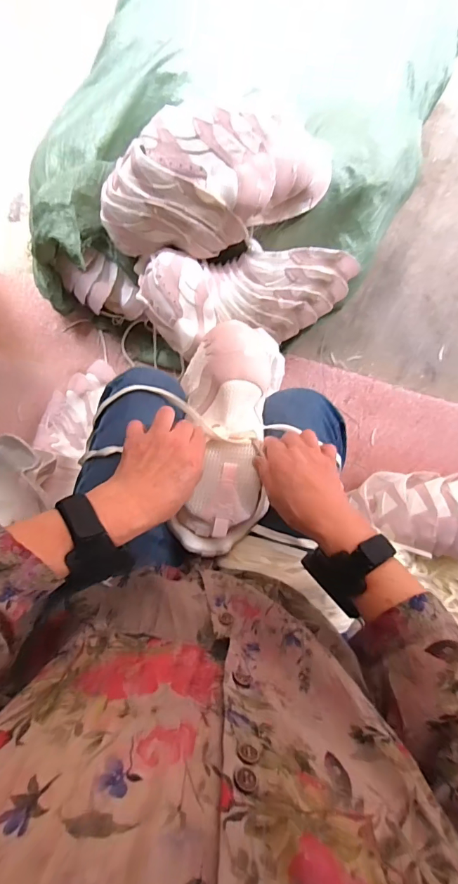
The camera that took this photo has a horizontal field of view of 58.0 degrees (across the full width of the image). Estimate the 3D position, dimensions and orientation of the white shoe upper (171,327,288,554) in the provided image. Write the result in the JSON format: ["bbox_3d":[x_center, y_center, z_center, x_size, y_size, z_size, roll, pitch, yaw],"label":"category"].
[{"bbox_3d":[-0.004,-0.002,0.468,0.102,0.063,0.255,7,91,0],"label":"white shoe upper"}]

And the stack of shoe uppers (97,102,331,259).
[{"bbox_3d":[-0.023,-0.420,0.679,0.370,0.165,0.145,0,85,-2],"label":"stack of shoe uppers"}]

